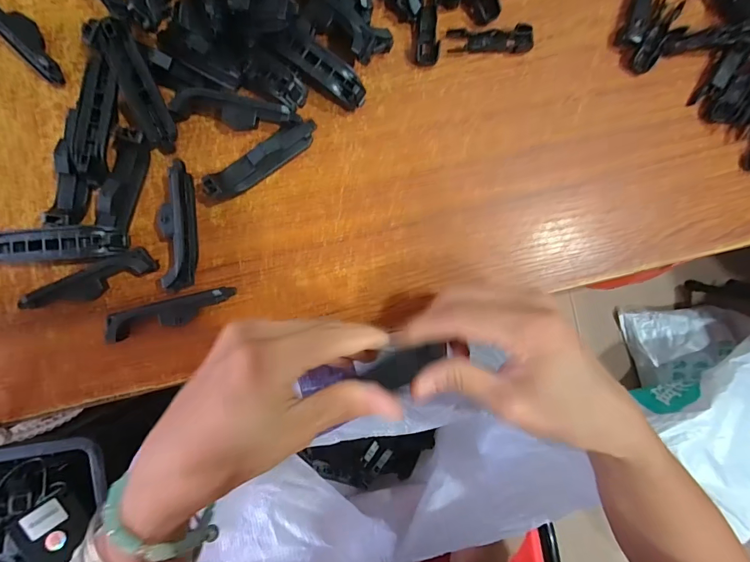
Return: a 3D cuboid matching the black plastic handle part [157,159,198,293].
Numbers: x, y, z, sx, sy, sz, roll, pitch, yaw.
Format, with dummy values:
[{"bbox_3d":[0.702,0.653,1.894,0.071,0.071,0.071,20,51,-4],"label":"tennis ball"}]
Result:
[{"bbox_3d":[-0.118,-0.032,0.235,0.017,0.017,0.074,-3,89,-4],"label":"black plastic handle part"}]

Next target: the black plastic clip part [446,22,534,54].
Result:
[{"bbox_3d":[0.075,-0.156,0.255,0.055,0.008,0.014,-3,89,-4],"label":"black plastic clip part"}]

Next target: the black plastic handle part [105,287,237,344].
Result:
[{"bbox_3d":[-0.120,0.019,0.235,0.071,0.015,0.016,-15,90,-4],"label":"black plastic handle part"}]

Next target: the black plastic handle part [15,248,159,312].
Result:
[{"bbox_3d":[-0.165,0.000,0.231,0.073,0.019,0.018,-25,91,-4],"label":"black plastic handle part"}]

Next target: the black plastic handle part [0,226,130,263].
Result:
[{"bbox_3d":[-0.184,-0.021,0.230,0.072,0.018,0.018,-5,89,-4],"label":"black plastic handle part"}]

